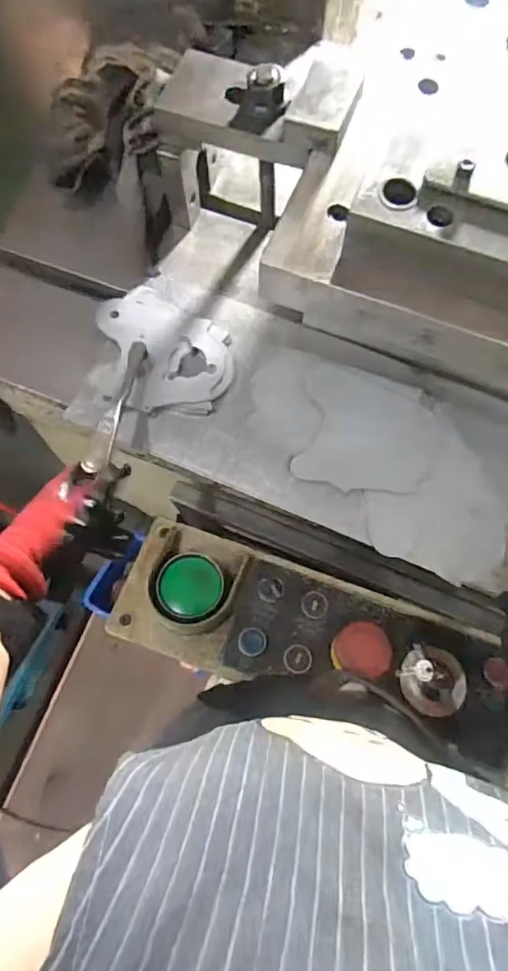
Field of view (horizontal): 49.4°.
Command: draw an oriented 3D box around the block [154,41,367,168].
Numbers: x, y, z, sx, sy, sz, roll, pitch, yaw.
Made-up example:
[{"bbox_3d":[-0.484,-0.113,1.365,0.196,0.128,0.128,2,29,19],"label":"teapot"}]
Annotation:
[{"bbox_3d":[0.002,-0.357,0.515,0.191,0.052,0.096,17,73,19],"label":"block"}]

